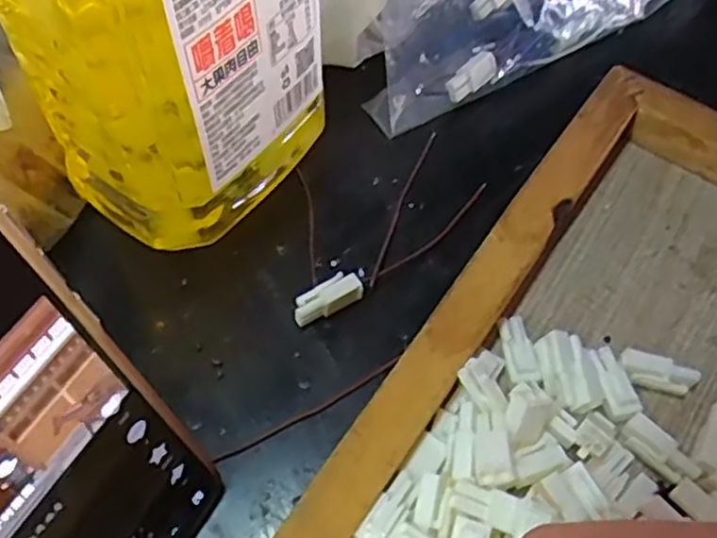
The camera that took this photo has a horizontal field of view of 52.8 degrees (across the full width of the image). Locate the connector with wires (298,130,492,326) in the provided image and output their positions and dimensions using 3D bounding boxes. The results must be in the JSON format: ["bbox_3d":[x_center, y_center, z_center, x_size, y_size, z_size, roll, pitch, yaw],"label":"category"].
[{"bbox_3d":[0.016,-0.014,0.276,0.031,0.011,0.104,30,64,15],"label":"connector with wires"}]

